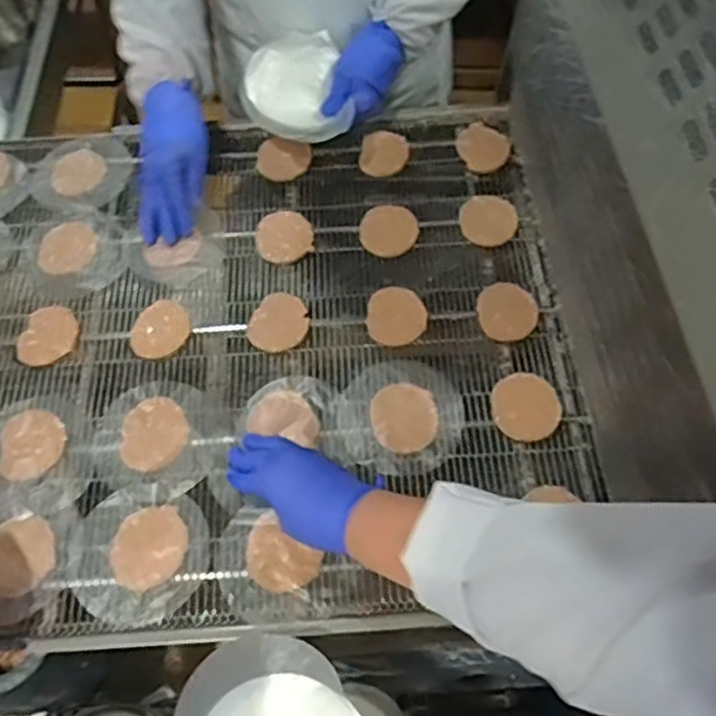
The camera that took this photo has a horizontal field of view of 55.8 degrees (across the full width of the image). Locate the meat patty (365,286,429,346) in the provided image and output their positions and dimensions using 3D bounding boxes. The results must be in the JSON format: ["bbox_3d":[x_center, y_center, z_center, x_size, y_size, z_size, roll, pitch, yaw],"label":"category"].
[{"bbox_3d":[0.041,-0.045,0.721,0.063,0.008,0.070,7,60,0],"label":"meat patty"}]

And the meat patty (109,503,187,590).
[{"bbox_3d":[-0.187,0.169,0.607,0.069,0.009,0.064,-32,67,-20],"label":"meat patty"}]

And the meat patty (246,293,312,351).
[{"bbox_3d":[-0.084,-0.038,0.718,0.062,0.014,0.067,2,60,-3],"label":"meat patty"}]

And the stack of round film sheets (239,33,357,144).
[{"bbox_3d":[-0.076,-0.314,0.785,0.115,0.028,0.149,-7,61,-8],"label":"stack of round film sheets"}]

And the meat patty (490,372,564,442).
[{"bbox_3d":[0.166,0.048,0.666,0.068,0.011,0.069,-2,61,-6],"label":"meat patty"}]

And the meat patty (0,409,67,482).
[{"bbox_3d":[-0.314,0.083,0.652,0.060,0.007,0.068,-10,62,-10],"label":"meat patty"}]

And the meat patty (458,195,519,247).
[{"bbox_3d":[0.149,-0.157,0.777,0.067,0.007,0.063,-5,66,11],"label":"meat patty"}]

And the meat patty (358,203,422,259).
[{"bbox_3d":[0.036,-0.148,0.778,0.066,0.011,0.066,2,60,-3],"label":"meat patty"}]

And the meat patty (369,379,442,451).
[{"bbox_3d":[0.046,0.055,0.658,0.064,0.014,0.070,2,60,-3],"label":"meat patty"}]

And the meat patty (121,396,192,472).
[{"bbox_3d":[-0.200,0.073,0.661,0.068,0.006,0.071,2,60,-3],"label":"meat patty"}]

